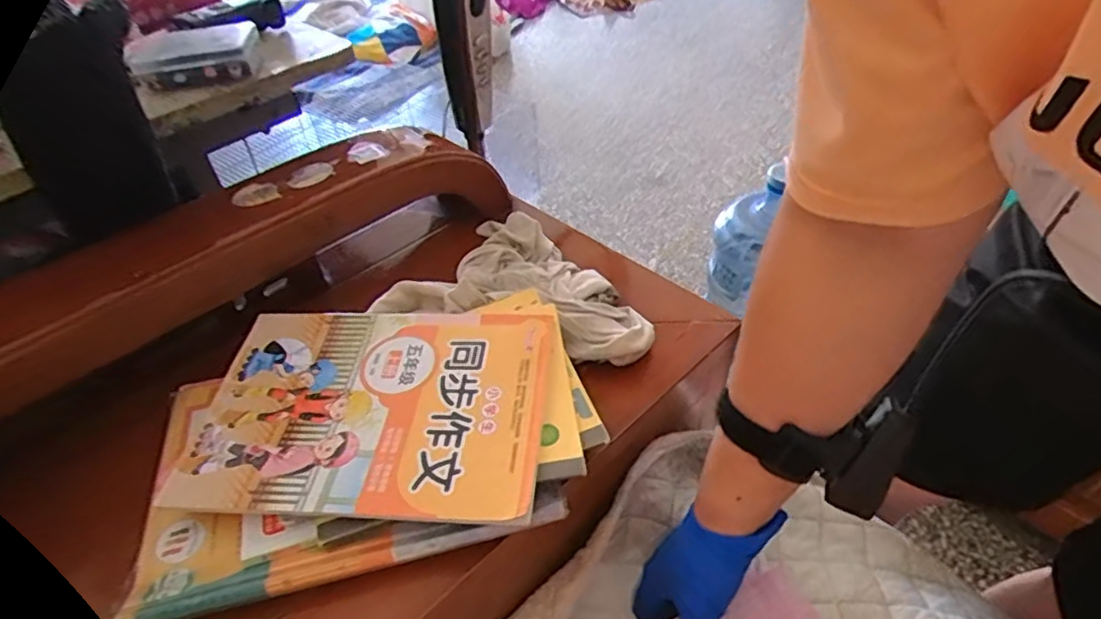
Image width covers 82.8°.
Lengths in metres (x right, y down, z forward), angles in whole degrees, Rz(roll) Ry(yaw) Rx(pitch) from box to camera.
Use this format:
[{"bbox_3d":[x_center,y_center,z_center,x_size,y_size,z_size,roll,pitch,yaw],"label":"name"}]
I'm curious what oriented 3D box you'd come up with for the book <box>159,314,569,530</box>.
[{"bbox_3d":[-0.120,0.068,0.430,0.239,0.017,0.165,-2,46,6],"label":"book"}]

